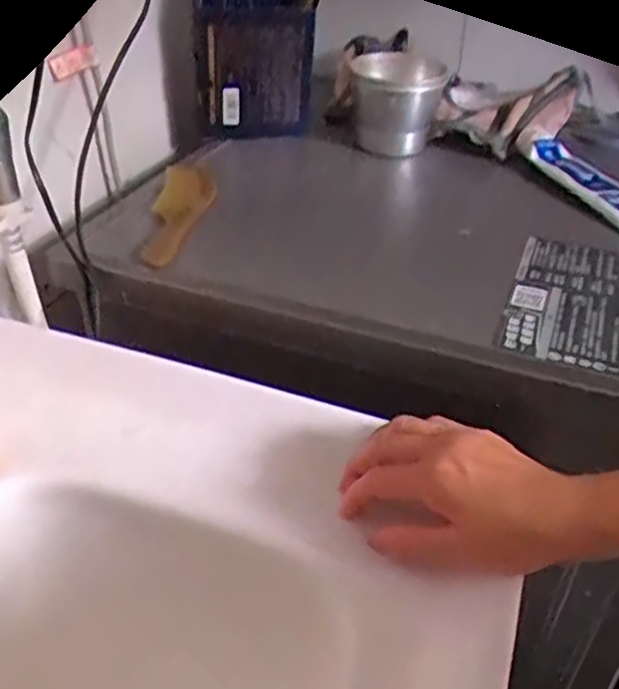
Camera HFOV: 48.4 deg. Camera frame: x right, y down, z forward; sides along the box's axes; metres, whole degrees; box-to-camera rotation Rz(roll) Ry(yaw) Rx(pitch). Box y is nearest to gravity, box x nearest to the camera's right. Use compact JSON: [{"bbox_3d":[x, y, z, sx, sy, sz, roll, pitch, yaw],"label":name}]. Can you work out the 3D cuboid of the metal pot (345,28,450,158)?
[{"bbox_3d":[0.098,-0.285,0.803,0.111,0.101,0.102,5,36,5],"label":"metal pot"}]

